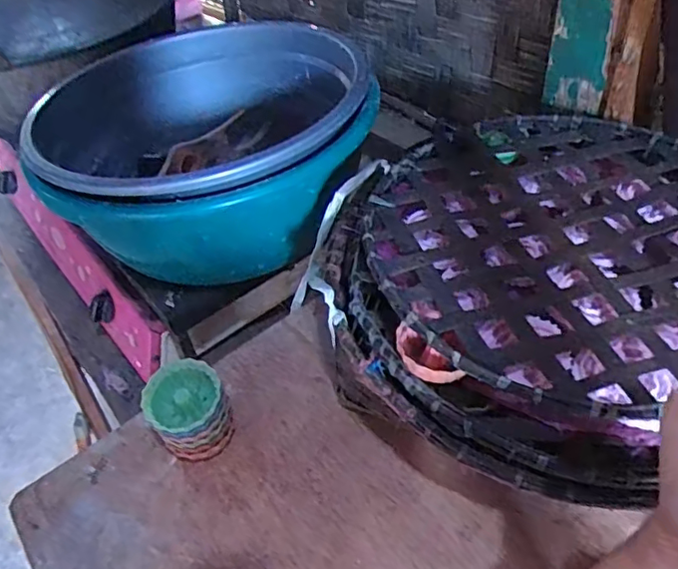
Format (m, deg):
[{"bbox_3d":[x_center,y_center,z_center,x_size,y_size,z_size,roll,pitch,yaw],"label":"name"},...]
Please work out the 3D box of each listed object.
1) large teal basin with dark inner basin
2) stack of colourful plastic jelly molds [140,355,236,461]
[{"bbox_3d":[-0.163,-0.176,0.771,0.416,0.174,0.435,-4,46,5],"label":"large teal basin with dark inner basin"},{"bbox_3d":[-0.123,0.112,0.490,0.064,0.080,0.063,-26,48,-16],"label":"stack of colourful plastic jelly molds"}]

